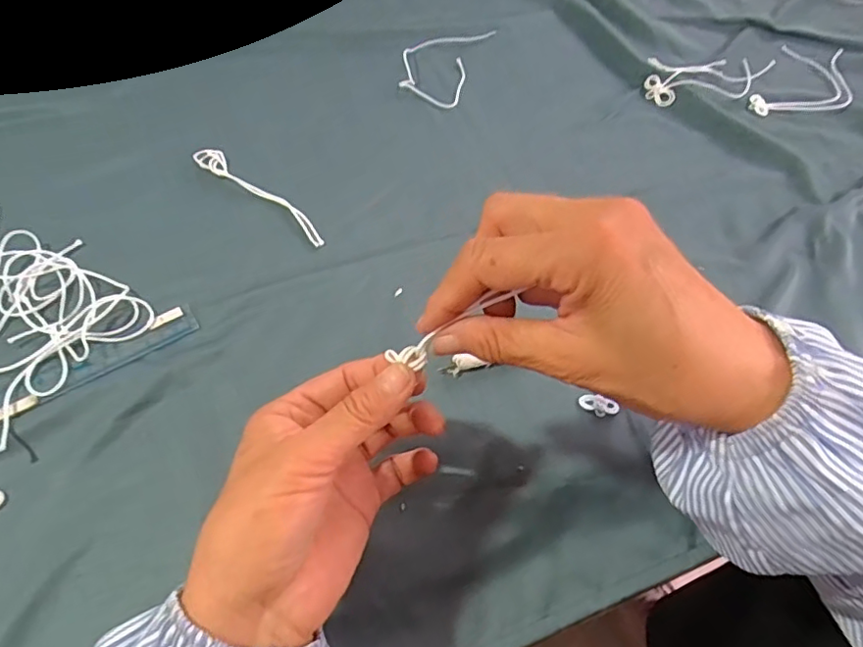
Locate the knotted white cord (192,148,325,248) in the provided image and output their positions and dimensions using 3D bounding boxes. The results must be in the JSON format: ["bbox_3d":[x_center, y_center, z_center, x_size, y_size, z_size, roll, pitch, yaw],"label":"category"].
[{"bbox_3d":[-0.141,-0.107,0.464,0.150,0.004,0.019,35,63,18],"label":"knotted white cord"}]

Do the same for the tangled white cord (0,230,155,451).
[{"bbox_3d":[-0.313,-0.029,0.411,0.229,0.019,0.117,36,63,19],"label":"tangled white cord"}]

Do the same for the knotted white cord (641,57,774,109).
[{"bbox_3d":[0.279,-0.249,0.568,0.135,0.015,0.065,-5,58,-5],"label":"knotted white cord"}]

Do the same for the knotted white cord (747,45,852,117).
[{"bbox_3d":[0.384,-0.246,0.577,0.080,0.008,0.159,32,62,17],"label":"knotted white cord"}]

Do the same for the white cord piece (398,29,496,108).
[{"bbox_3d":[0.012,-0.271,0.575,0.069,0.011,0.139,20,58,6],"label":"white cord piece"}]

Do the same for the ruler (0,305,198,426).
[{"bbox_3d":[-0.237,0.031,0.382,0.156,0.007,0.027,-29,60,-19],"label":"ruler"}]

